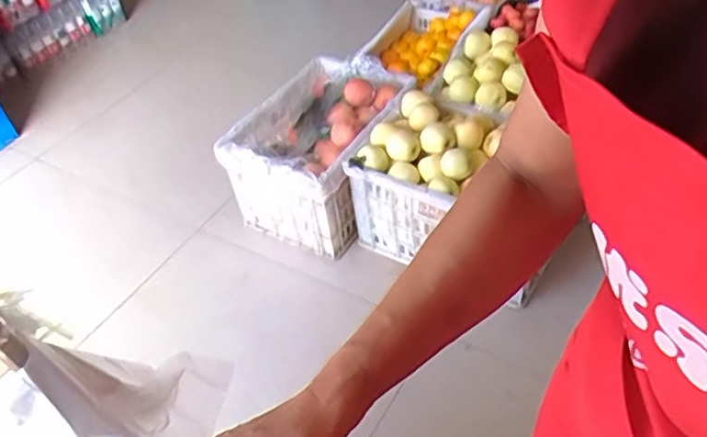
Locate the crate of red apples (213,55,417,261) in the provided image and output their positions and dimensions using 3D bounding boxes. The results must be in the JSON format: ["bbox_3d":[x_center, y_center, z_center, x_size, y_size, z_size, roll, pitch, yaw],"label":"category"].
[{"bbox_3d":[-0.074,-0.229,1.819,0.368,0.263,0.585,18,50,24],"label":"crate of red apples"}]

